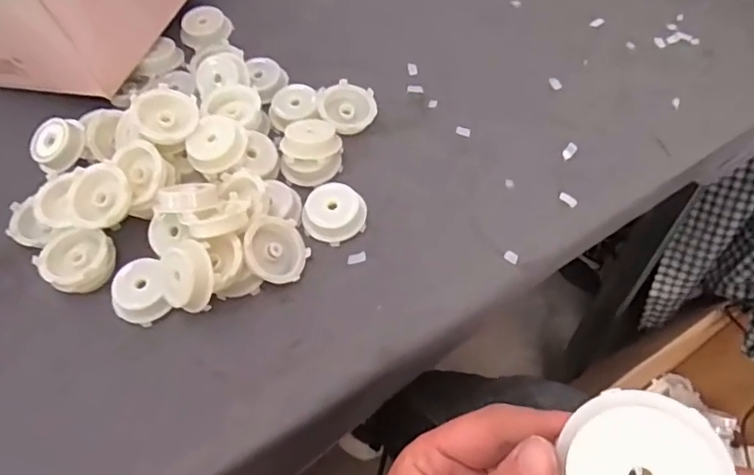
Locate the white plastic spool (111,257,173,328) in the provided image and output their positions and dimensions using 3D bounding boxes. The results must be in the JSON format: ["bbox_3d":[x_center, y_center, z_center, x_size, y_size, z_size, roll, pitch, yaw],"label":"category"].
[{"bbox_3d":[-0.188,0.044,0.451,0.042,0.020,0.050,-22,61,-9],"label":"white plastic spool"}]

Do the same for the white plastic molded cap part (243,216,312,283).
[{"bbox_3d":[-0.082,0.010,0.451,0.053,0.018,0.053,34,52,-25],"label":"white plastic molded cap part"}]

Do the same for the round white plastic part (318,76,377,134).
[{"bbox_3d":[-0.027,-0.121,0.535,0.053,0.021,0.055,-2,60,3],"label":"round white plastic part"}]

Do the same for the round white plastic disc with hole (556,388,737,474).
[{"bbox_3d":[0.094,0.083,0.200,0.051,0.013,0.056,-7,81,22],"label":"round white plastic disc with hole"}]

